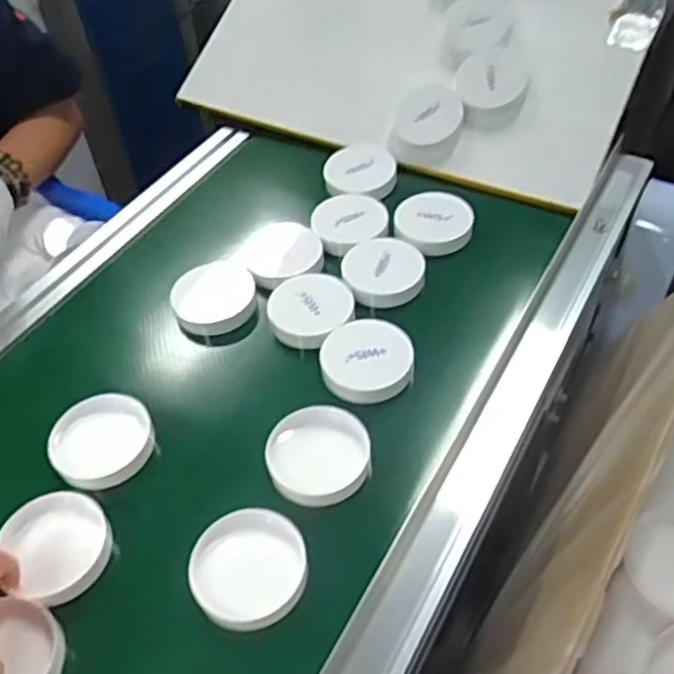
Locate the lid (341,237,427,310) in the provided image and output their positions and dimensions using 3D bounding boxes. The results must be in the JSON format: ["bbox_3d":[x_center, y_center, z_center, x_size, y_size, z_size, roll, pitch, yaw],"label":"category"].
[{"bbox_3d":[0.044,-0.064,0.663,0.073,0.018,0.072,-4,62,7],"label":"lid"}]

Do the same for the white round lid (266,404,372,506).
[{"bbox_3d":[-0.015,0.089,0.526,0.076,0.019,0.074,-3,48,3],"label":"white round lid"}]

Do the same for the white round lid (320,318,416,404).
[{"bbox_3d":[0.026,0.019,0.586,0.076,0.020,0.072,-3,48,3],"label":"white round lid"}]

